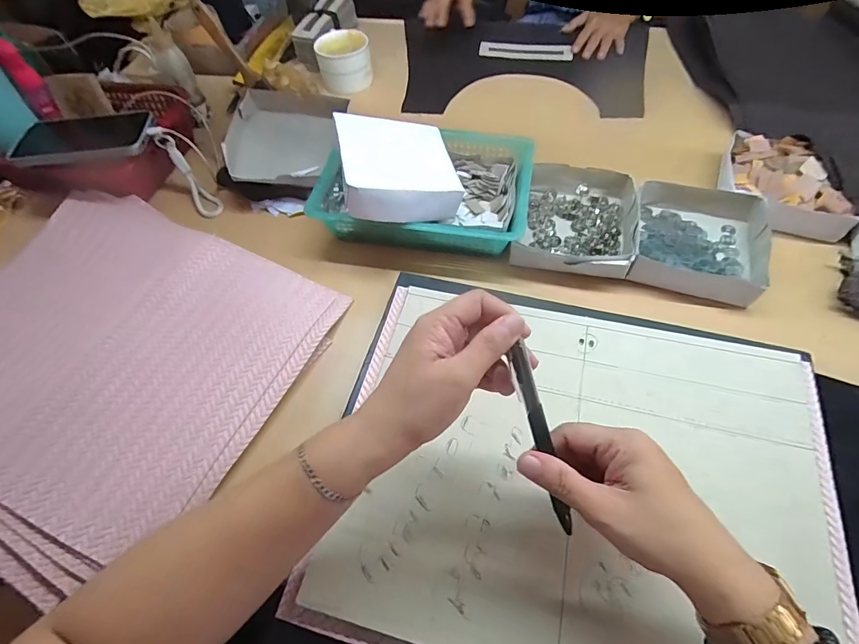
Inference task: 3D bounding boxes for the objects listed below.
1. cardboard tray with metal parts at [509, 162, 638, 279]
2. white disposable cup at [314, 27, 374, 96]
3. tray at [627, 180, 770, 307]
[{"bbox_3d":[0.176,-0.121,0.514,0.129,0.031,0.161,12,60,11],"label":"cardboard tray with metal parts"},{"bbox_3d":[-0.140,-0.431,0.710,0.087,0.057,0.089,-2,58,3],"label":"white disposable cup"},{"bbox_3d":[0.307,-0.100,0.501,0.138,0.042,0.155,14,61,13],"label":"tray"}]

